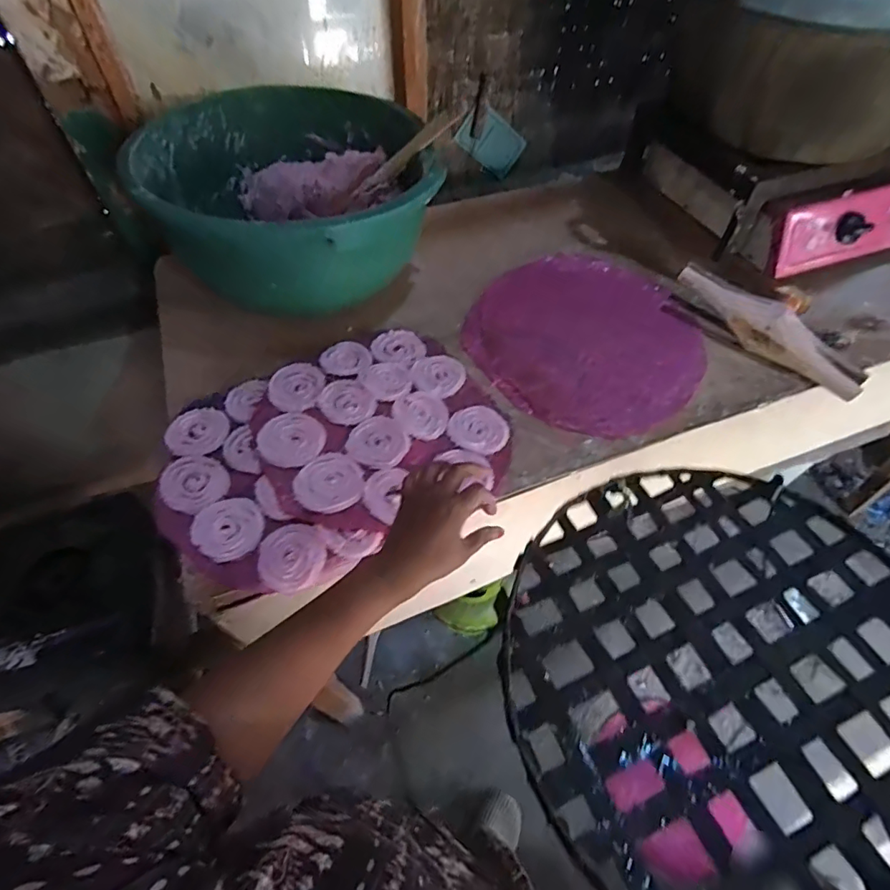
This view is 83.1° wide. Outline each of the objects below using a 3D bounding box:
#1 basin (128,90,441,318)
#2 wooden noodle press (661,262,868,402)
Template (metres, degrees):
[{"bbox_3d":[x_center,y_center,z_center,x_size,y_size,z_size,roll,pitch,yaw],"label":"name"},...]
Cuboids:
[{"bbox_3d":[-0.252,-0.392,0.787,0.413,0.159,0.407,-19,57,-12],"label":"basin"},{"bbox_3d":[0.462,-0.176,0.745,0.304,0.064,0.055,37,64,23],"label":"wooden noodle press"}]

